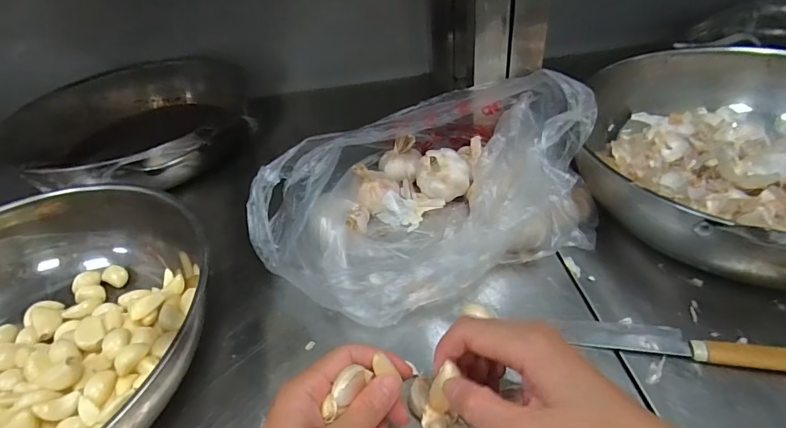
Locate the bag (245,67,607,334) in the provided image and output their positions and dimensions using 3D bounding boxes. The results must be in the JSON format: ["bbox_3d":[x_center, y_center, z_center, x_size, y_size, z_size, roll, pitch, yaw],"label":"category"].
[{"bbox_3d":[0.024,-0.030,0.438,0.329,0.113,0.220,-20,43,-14],"label":"bag"}]

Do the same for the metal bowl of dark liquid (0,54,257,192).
[{"bbox_3d":[-0.352,-0.121,0.607,0.290,0.075,0.284,-4,40,4],"label":"metal bowl of dark liquid"}]

